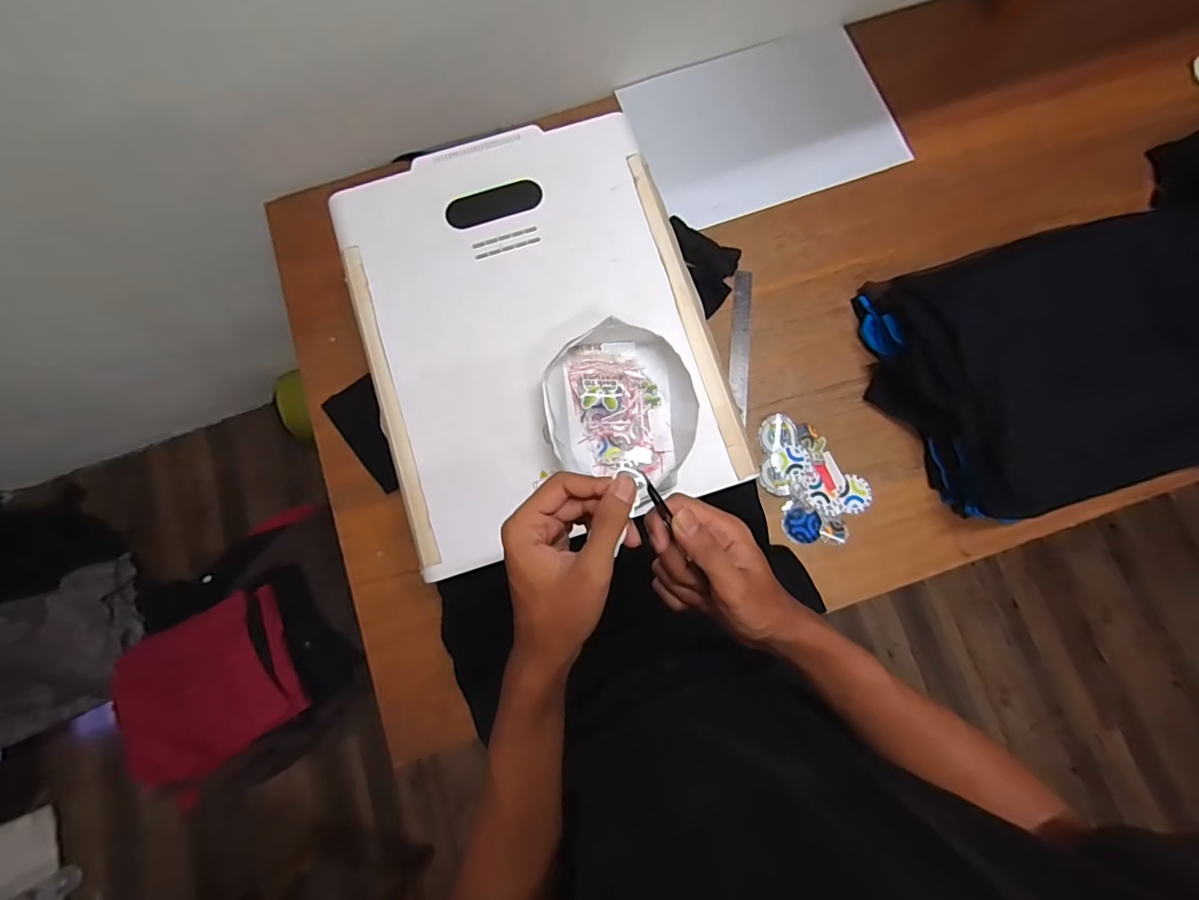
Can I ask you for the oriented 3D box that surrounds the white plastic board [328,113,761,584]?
[{"bbox_3d":[-0.081,-0.151,0.606,0.395,0.020,0.499,-18,80,-2],"label":"white plastic board"}]

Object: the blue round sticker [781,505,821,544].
[{"bbox_3d":[0.290,0.107,0.722,0.052,0.004,0.051,0,80,1],"label":"blue round sticker"}]

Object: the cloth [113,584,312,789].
[{"bbox_3d":[-0.648,0.392,0.827,0.280,0.051,0.234,-31,79,-5],"label":"cloth"}]

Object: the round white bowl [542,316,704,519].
[{"bbox_3d":[0.026,-0.041,0.562,0.162,0.048,0.198,-14,80,-1],"label":"round white bowl"}]

